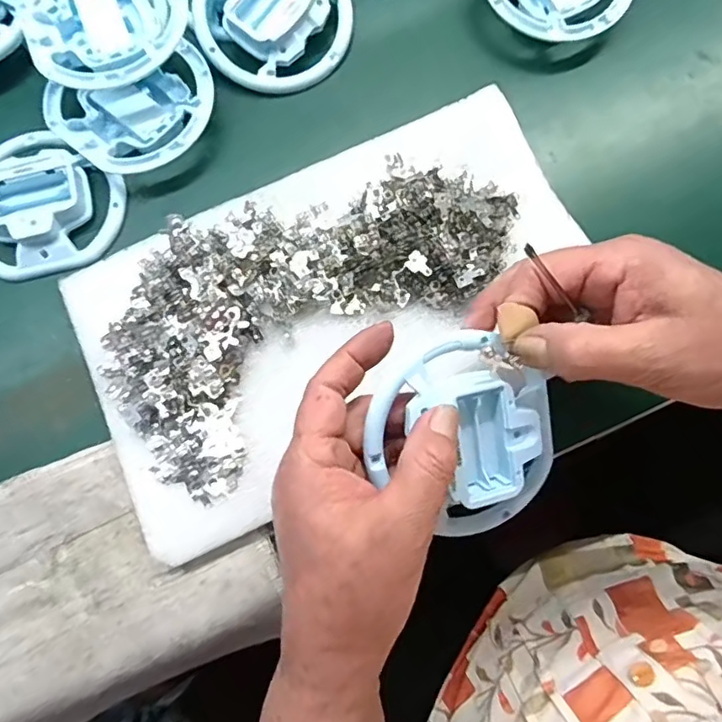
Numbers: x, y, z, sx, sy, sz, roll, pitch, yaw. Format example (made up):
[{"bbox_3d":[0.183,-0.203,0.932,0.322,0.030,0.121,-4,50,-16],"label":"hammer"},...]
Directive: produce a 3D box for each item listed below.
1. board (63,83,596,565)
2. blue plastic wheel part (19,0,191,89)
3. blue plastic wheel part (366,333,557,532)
[{"bbox_3d":[-0.010,-0.038,0.339,0.303,0.032,0.175,-28,79,-5],"label":"board"},{"bbox_3d":[-0.167,-0.217,0.363,0.108,0.022,0.100,0,78,1],"label":"blue plastic wheel part"},{"bbox_3d":[0.057,0.037,0.284,0.098,0.032,0.098,-3,100,-16],"label":"blue plastic wheel part"}]

